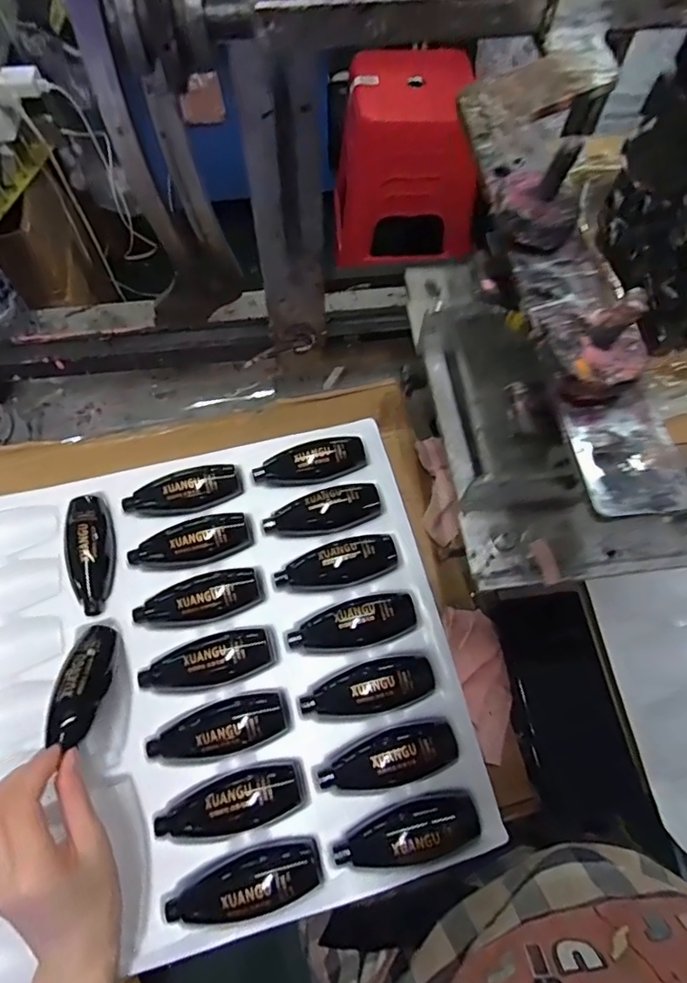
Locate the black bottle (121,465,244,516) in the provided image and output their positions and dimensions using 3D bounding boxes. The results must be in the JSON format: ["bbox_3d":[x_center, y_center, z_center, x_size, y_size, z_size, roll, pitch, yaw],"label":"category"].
[{"bbox_3d":[-0.141,-0.003,0.469,0.100,0.017,0.038,-9,66,-6],"label":"black bottle"}]

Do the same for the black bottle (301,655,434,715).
[{"bbox_3d":[0.019,0.146,0.399,0.100,0.019,0.037,-11,66,-7],"label":"black bottle"}]

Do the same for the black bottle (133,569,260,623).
[{"bbox_3d":[-0.118,0.084,0.432,0.099,0.022,0.037,-15,66,-8],"label":"black bottle"}]

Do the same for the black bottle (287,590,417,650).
[{"bbox_3d":[0.007,0.103,0.421,0.099,0.020,0.036,-13,66,-8],"label":"black bottle"}]

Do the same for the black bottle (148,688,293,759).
[{"bbox_3d":[-0.093,0.175,0.395,0.102,0.022,0.036,-15,66,-8],"label":"black bottle"}]

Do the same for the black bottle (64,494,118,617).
[{"bbox_3d":[-0.210,0.047,0.443,0.036,0.019,0.104,-11,66,-7],"label":"black bottle"}]

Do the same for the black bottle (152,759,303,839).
[{"bbox_3d":[-0.079,0.219,0.372,0.101,0.024,0.037,-15,67,-9],"label":"black bottle"}]

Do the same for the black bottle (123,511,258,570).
[{"bbox_3d":[-0.129,0.041,0.451,0.101,0.019,0.041,-15,66,-8],"label":"black bottle"}]

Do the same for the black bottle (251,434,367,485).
[{"bbox_3d":[-0.030,-0.027,0.482,0.098,0.016,0.039,-17,67,-9],"label":"black bottle"}]

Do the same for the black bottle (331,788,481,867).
[{"bbox_3d":[0.044,0.235,0.371,0.099,0.016,0.037,-13,66,-8],"label":"black bottle"}]

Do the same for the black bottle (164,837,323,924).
[{"bbox_3d":[-0.065,0.258,0.354,0.100,0.024,0.030,-12,66,-7],"label":"black bottle"}]

